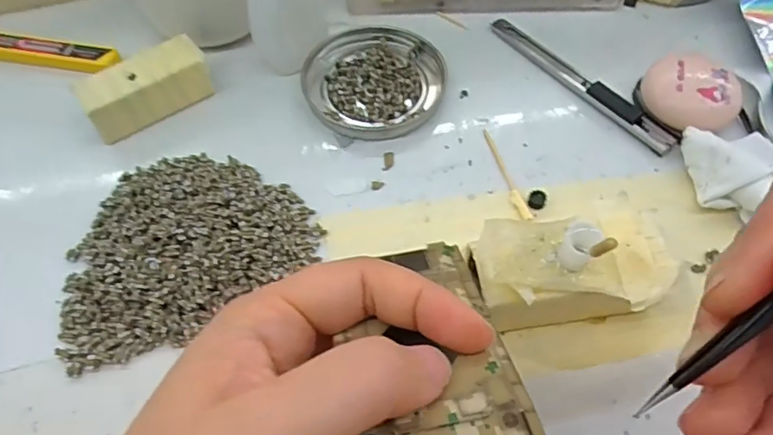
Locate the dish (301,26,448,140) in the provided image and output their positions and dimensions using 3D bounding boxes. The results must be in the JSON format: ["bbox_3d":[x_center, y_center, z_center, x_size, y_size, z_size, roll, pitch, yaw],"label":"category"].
[{"bbox_3d":[-0.007,-0.078,0.310,0.077,0.008,0.077,0,59,0],"label":"dish"}]

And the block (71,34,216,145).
[{"bbox_3d":[-0.126,-0.069,0.290,0.064,0.023,0.029,-33,64,-18],"label":"block"}]

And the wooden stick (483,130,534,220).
[{"bbox_3d":[0.060,-0.024,0.280,0.006,0.004,0.059,-14,60,-7],"label":"wooden stick"}]

